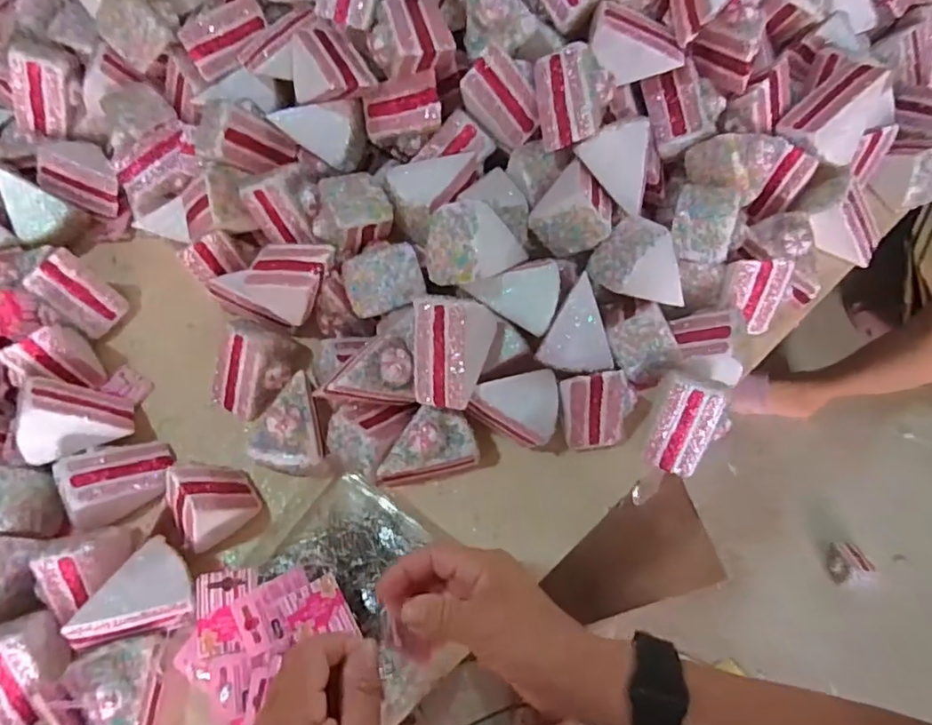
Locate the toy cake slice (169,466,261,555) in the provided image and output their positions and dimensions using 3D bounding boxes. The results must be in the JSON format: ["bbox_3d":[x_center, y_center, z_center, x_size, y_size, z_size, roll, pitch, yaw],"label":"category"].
[{"bbox_3d":[-0.226,0.116,0.503,0.066,0.082,0.058,-36,68,-13],"label":"toy cake slice"}]

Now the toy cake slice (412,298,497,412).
[{"bbox_3d":[-0.007,-0.013,0.505,0.052,0.065,0.095,8,106,30],"label":"toy cake slice"}]

